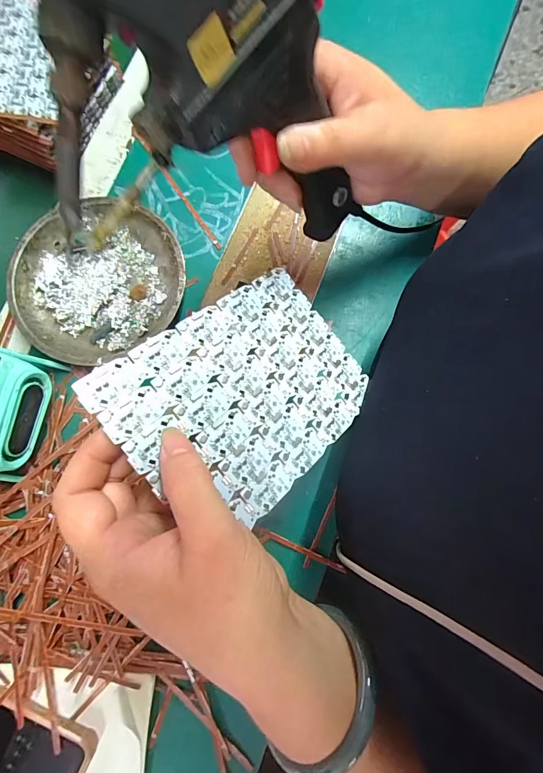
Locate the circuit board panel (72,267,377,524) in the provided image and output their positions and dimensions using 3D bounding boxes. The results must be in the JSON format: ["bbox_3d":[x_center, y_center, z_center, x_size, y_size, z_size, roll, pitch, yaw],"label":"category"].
[{"bbox_3d":[-0.010,0.001,0.212,0.145,0.004,0.105,-40,92,-31],"label":"circuit board panel"}]

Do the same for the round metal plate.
[{"bbox_3d":[-0.147,-0.092,0.322,0.139,0.020,0.137,0,80,-1],"label":"round metal plate"}]

